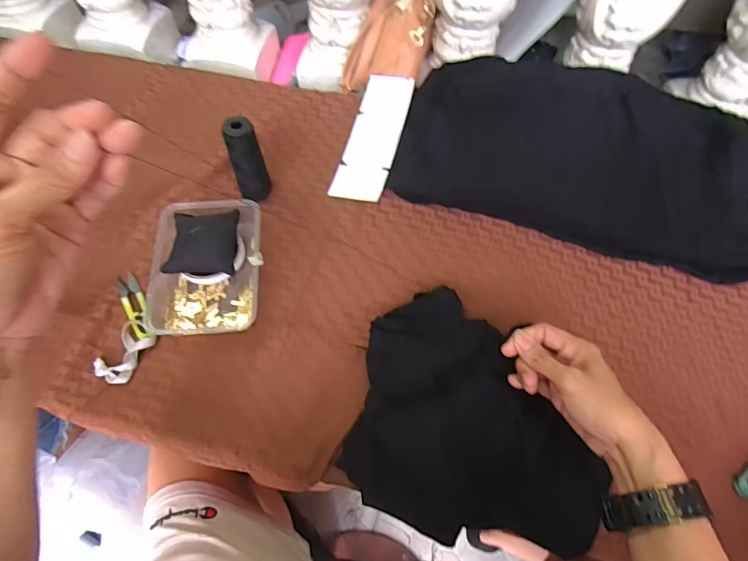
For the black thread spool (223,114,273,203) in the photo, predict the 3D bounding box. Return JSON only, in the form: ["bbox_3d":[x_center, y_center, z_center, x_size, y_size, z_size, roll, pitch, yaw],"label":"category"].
[{"bbox_3d":[-0.157,-0.146,0.551,0.037,0.111,0.039,1,62,-1],"label":"black thread spool"}]

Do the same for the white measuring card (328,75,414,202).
[{"bbox_3d":[0.002,-0.212,0.644,0.074,0.008,0.224,10,68,12],"label":"white measuring card"}]

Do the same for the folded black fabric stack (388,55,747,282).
[{"bbox_3d":[0.284,-0.184,0.618,0.470,0.055,0.276,17,63,8],"label":"folded black fabric stack"}]

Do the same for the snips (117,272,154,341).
[{"bbox_3d":[-0.281,0.029,0.513,0.023,0.011,0.097,-27,66,-15],"label":"snips"}]

